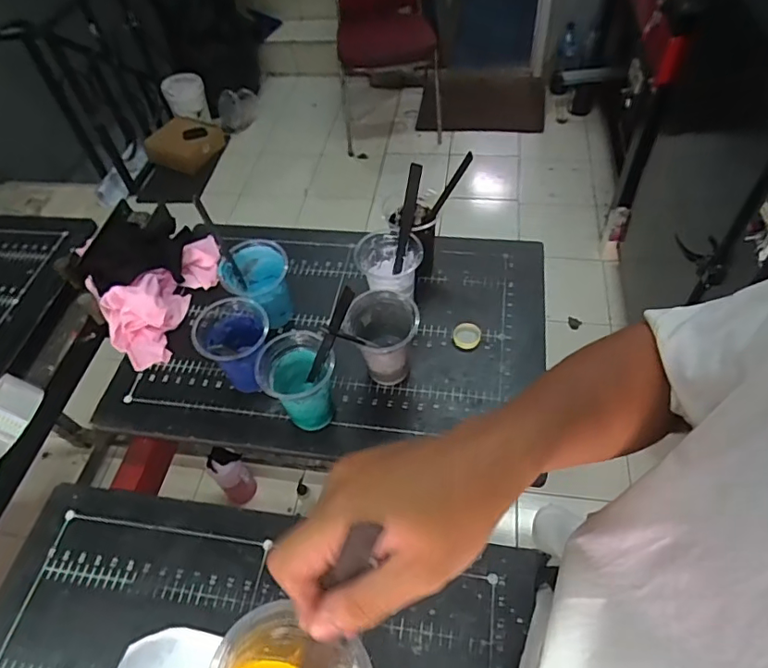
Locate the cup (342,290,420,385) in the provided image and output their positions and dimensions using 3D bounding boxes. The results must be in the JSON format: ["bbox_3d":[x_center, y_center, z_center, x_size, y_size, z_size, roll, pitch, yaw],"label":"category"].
[{"bbox_3d":[-0.002,0.012,0.661,0.088,0.111,0.084,-3,54,4],"label":"cup"}]

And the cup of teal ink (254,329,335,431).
[{"bbox_3d":[-0.102,0.065,0.638,0.086,0.119,0.077,-8,53,-1],"label":"cup of teal ink"}]

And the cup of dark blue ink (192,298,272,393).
[{"bbox_3d":[-0.182,0.026,0.666,0.087,0.113,0.093,-3,54,4],"label":"cup of dark blue ink"}]

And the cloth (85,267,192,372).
[{"bbox_3d":[-0.355,-0.020,0.776,0.126,0.051,0.147,-19,54,-9],"label":"cloth"}]

